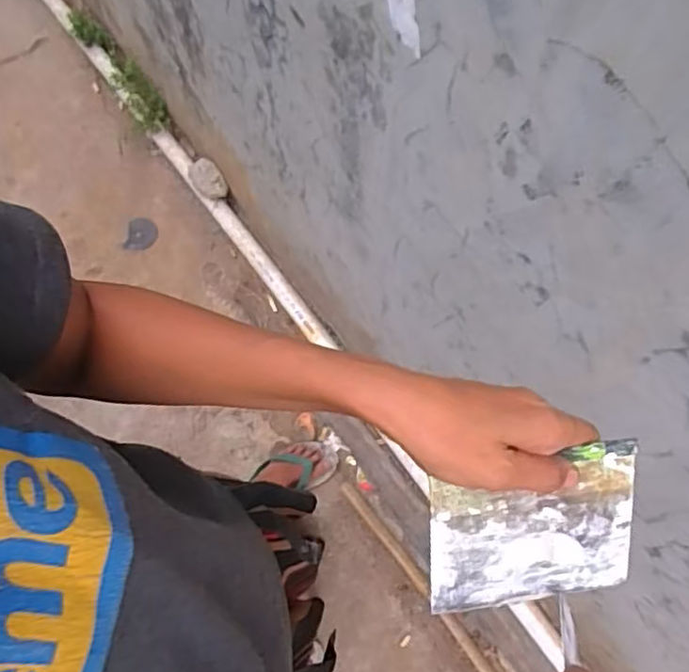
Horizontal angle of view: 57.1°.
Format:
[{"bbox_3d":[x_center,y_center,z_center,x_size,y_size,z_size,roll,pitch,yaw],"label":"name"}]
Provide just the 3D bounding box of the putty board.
[{"bbox_3d":[0.104,0.106,0.348,0.118,0.004,0.085,-5,101,-9],"label":"putty board"}]

